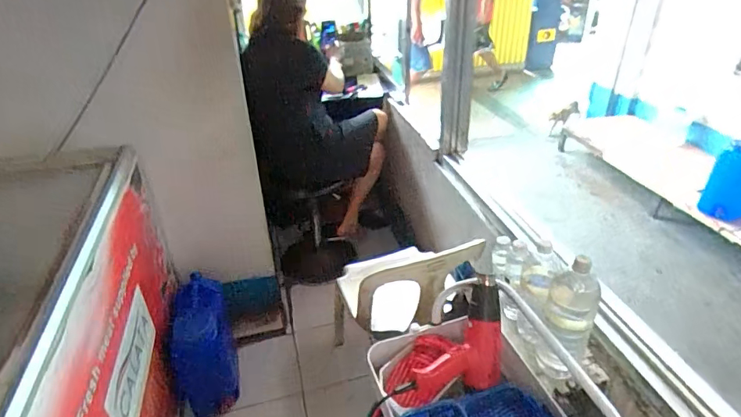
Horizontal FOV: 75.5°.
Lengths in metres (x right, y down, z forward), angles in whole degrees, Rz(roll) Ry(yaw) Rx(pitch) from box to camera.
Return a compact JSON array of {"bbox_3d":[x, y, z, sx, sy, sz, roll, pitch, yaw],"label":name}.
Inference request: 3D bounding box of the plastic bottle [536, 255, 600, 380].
[{"bbox_3d":[0.370,0.210,0.896,0.083,0.269,0.076,16,37,26],"label":"plastic bottle"}]

